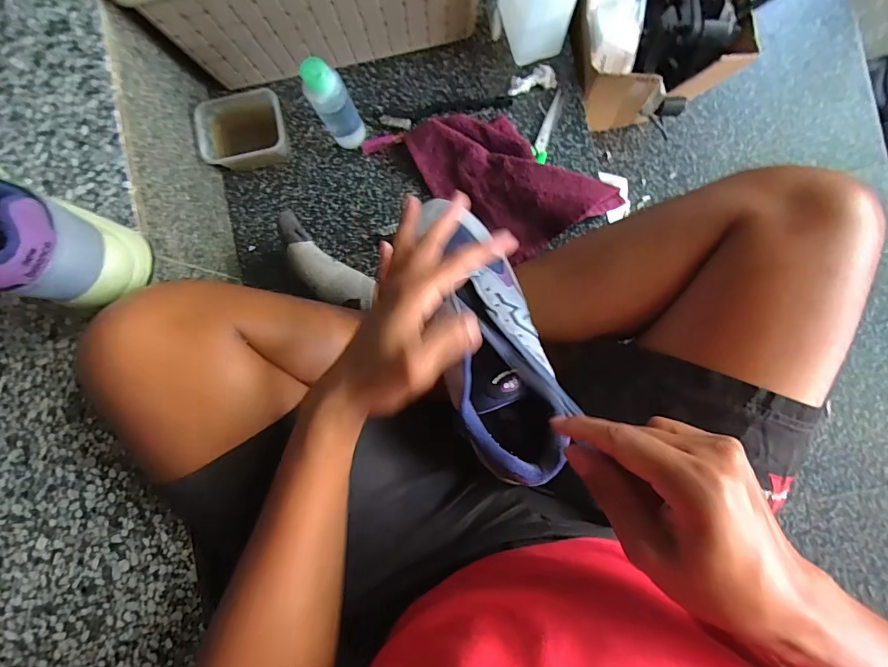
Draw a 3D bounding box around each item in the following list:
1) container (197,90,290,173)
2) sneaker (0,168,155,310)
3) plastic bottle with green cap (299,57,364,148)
[{"bbox_3d":[-0.255,-0.259,0.573,0.106,0.063,0.088,-8,88,2],"label":"container"},{"bbox_3d":[-0.401,-0.101,0.367,0.271,0.124,0.087,26,89,3],"label":"sneaker"},{"bbox_3d":[-0.131,-0.272,0.530,0.043,0.129,0.044,0,88,2],"label":"plastic bottle with green cap"}]

